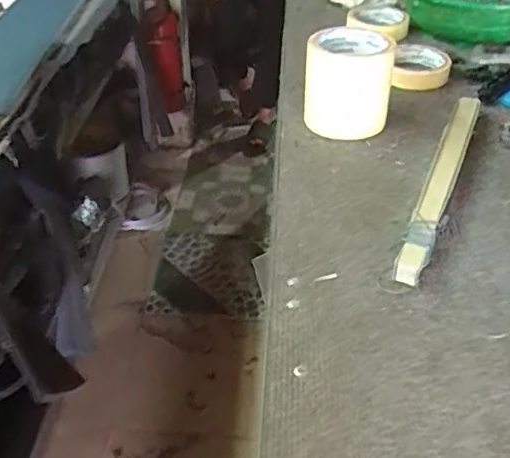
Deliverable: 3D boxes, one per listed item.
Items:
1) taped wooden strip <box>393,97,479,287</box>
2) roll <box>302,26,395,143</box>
[{"bbox_3d":[0.183,-0.052,0.591,0.026,0.027,0.307,15,42,19],"label":"taped wooden strip"},{"bbox_3d":[0.103,-0.165,0.675,0.093,0.096,0.081,4,39,5],"label":"roll"}]

